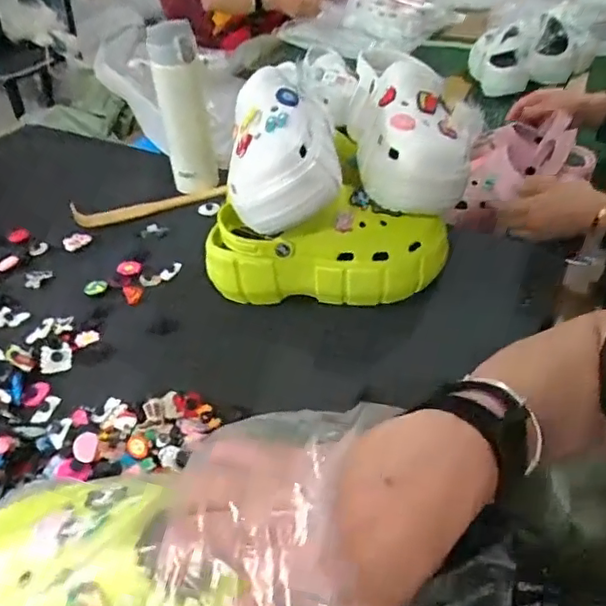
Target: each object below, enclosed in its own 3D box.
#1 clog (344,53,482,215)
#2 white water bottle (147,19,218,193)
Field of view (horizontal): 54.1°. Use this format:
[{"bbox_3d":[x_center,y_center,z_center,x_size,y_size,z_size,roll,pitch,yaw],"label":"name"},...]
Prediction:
[{"bbox_3d":[0.119,-0.197,0.644,0.124,0.107,0.226,-3,39,4],"label":"clog"},{"bbox_3d":[-0.167,-0.268,0.831,0.064,0.220,0.049,-11,38,-9],"label":"white water bottle"}]

